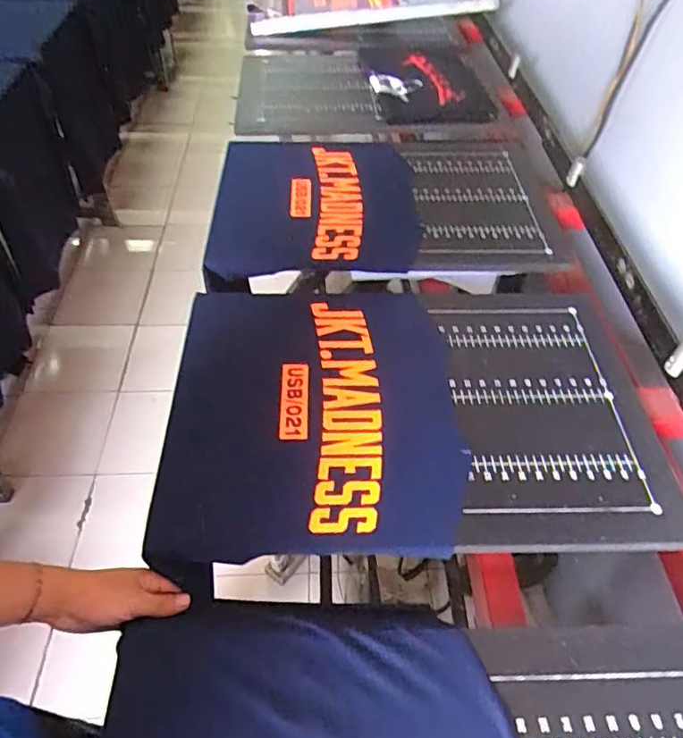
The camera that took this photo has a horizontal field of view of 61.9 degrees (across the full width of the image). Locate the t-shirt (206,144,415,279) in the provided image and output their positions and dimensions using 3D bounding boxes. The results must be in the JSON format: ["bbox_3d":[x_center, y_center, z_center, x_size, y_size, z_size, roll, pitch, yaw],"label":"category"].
[{"bbox_3d":[-0.049,-0.322,1.063,0.362,0.041,0.444,0,48,-2],"label":"t-shirt"}]

